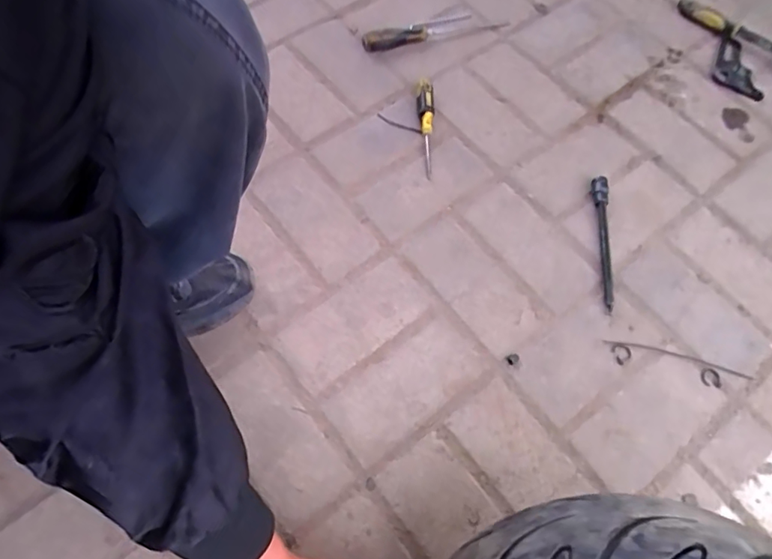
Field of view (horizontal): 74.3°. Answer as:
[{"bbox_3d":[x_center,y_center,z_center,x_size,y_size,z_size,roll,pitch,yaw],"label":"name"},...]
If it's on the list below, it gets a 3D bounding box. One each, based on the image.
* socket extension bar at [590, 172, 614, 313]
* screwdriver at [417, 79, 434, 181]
[{"bbox_3d":[0.283,-0.049,0.655,0.017,0.020,0.180,3,66,0],"label":"socket extension bar"},{"bbox_3d":[0.057,-0.211,0.711,0.021,0.015,0.143,-1,82,0],"label":"screwdriver"}]

